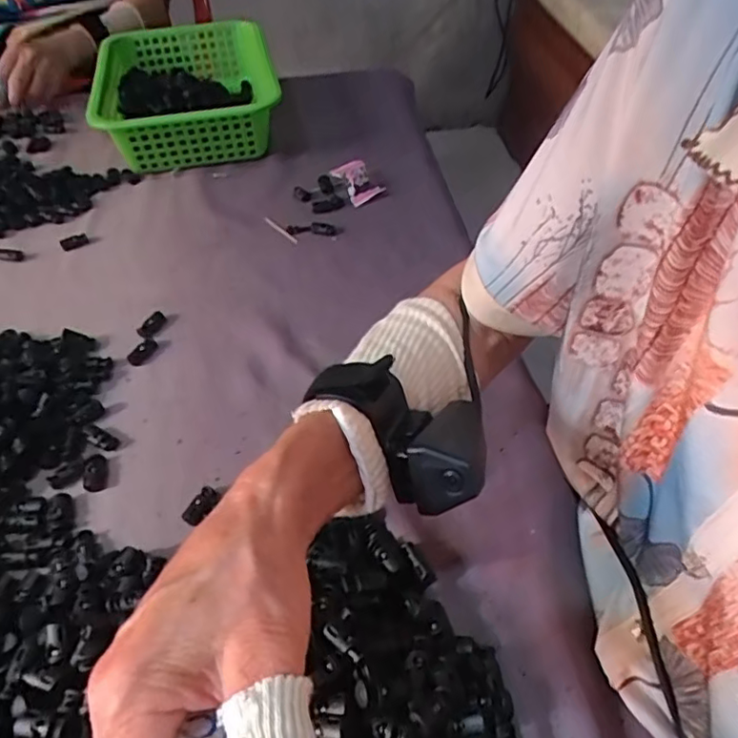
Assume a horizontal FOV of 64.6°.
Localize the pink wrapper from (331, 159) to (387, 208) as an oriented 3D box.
[{"bbox_3d":[-0.012,-0.219,0.678,0.046,0.009,0.062,-26,71,-24],"label":"pink wrapper"}]

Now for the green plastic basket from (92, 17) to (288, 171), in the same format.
[{"bbox_3d":[-0.238,-0.363,0.773,0.215,0.082,0.313,-11,48,-9],"label":"green plastic basket"}]

